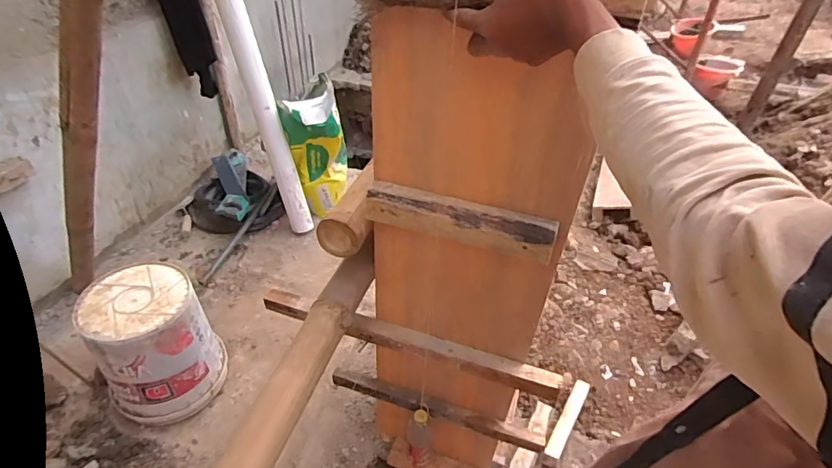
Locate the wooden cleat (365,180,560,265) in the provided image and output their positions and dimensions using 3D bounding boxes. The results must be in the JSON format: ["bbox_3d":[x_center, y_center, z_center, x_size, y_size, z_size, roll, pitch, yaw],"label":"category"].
[{"bbox_3d":[0.061,-0.021,0.697,0.275,0.057,0.034,16,43,14],"label":"wooden cleat"}]

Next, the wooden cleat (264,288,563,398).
[{"bbox_3d":[-0.025,0.205,0.928,0.603,0.035,0.043,14,42,12],"label":"wooden cleat"}]

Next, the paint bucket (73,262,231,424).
[{"bbox_3d":[-0.727,0.318,1.341,0.277,0.375,0.264,2,41,-1],"label":"paint bucket"}]

